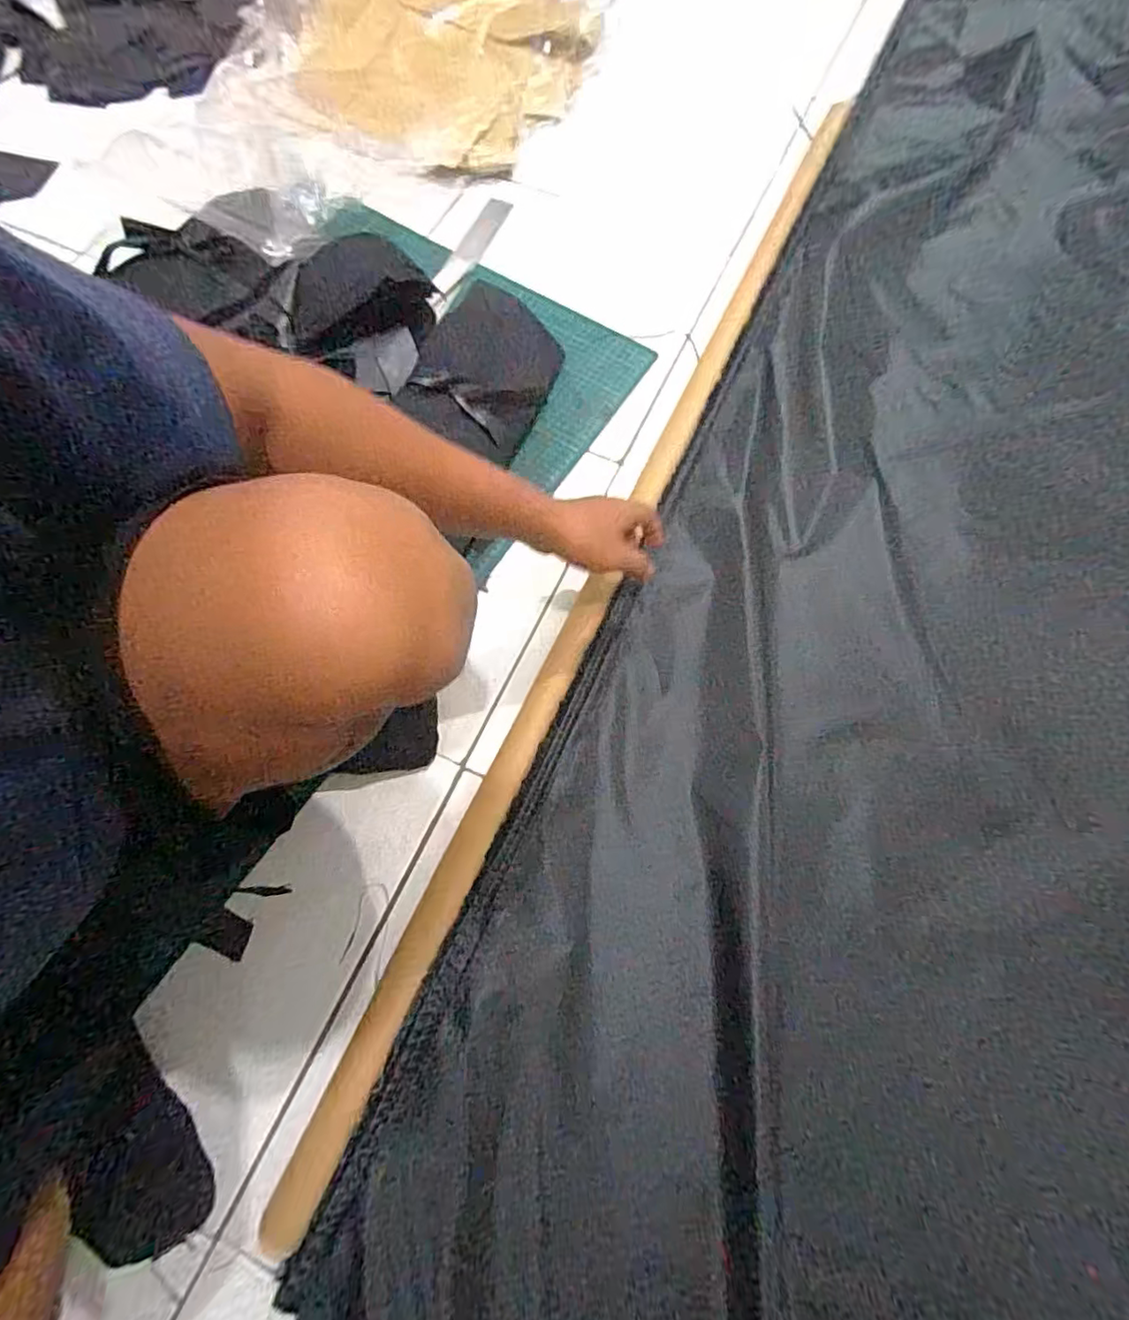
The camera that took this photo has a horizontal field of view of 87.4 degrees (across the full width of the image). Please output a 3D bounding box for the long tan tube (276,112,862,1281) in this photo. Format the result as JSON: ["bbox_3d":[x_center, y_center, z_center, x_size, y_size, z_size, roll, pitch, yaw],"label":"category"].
[{"bbox_3d":[0.094,-0.188,0.673,0.036,0.031,1.475,25,72,7],"label":"long tan tube"}]

